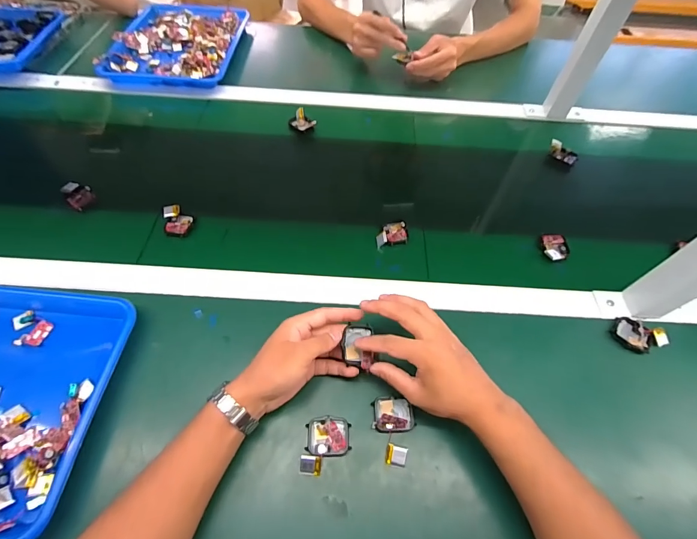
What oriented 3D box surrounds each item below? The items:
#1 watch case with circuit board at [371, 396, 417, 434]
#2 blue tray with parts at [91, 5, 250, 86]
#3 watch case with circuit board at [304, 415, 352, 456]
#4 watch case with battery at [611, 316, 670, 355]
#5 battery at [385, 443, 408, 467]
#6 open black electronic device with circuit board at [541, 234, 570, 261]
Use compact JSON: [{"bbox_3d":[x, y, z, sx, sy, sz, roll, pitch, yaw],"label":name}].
[{"bbox_3d":[0.051,0.162,0.405,0.048,0.017,0.038,3,57,0],"label":"watch case with circuit board"},{"bbox_3d":[-0.367,-0.504,0.799,0.243,0.038,0.313,3,57,0],"label":"blue tray with parts"},{"bbox_3d":[-0.022,0.182,0.396,0.047,0.012,0.038,0,57,-2],"label":"watch case with circuit board"},{"bbox_3d":[0.377,0.086,0.468,0.060,0.015,0.042,22,59,12],"label":"watch case with battery"},{"bbox_3d":[0.051,0.199,0.386,0.022,0.007,0.019,11,57,5],"label":"battery"},{"bbox_3d":[0.314,-0.032,0.547,0.039,0.011,0.051,10,57,5],"label":"open black electronic device with circuit board"}]

